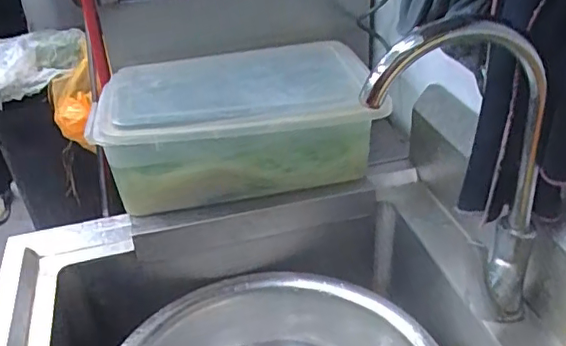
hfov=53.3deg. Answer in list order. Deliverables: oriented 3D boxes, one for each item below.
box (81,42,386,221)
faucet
[{"bbox_3d":[-0.081,-0.089,0.953,0.444,0.159,0.277,-7,33,-6],"label":"box"},{"bbox_3d":[0.179,0.019,0.590,0.194,0.354,0.068,2,34,9],"label":"faucet"}]

